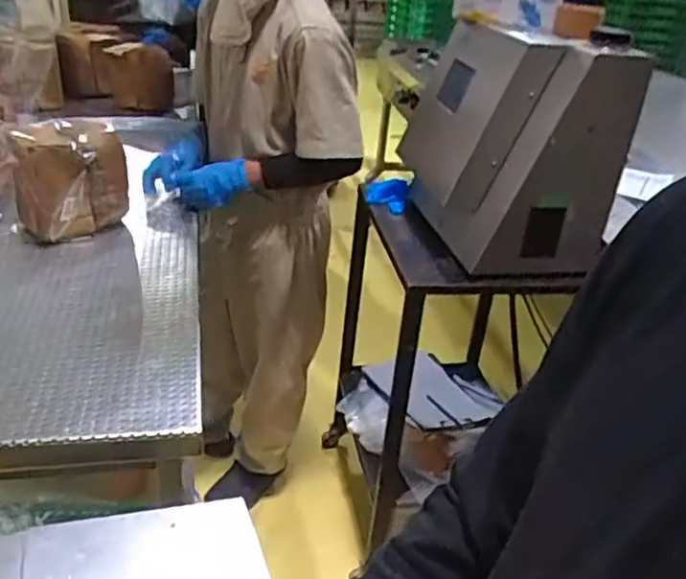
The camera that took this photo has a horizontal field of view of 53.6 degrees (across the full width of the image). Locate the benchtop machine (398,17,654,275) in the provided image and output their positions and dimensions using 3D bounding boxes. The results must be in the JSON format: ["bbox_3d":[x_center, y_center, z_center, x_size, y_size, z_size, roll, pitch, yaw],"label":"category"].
[{"bbox_3d":[0.314,-0.285,1.287,0.276,0.370,0.380,0,29,-10],"label":"benchtop machine"}]

